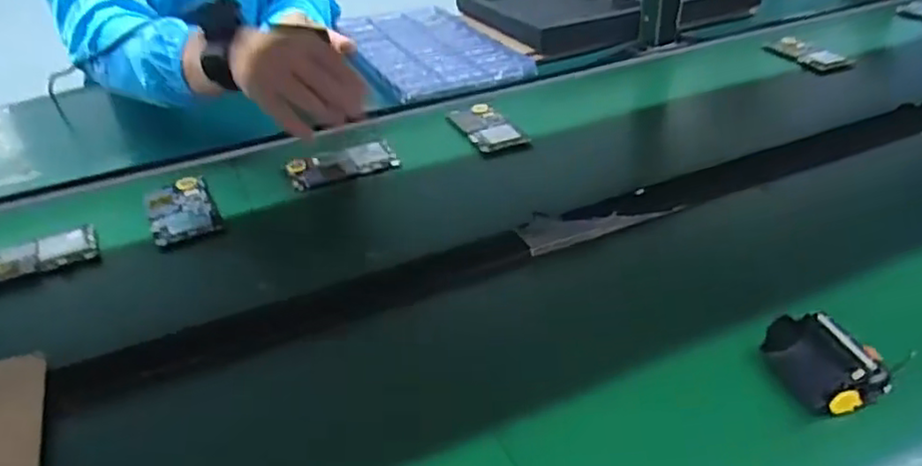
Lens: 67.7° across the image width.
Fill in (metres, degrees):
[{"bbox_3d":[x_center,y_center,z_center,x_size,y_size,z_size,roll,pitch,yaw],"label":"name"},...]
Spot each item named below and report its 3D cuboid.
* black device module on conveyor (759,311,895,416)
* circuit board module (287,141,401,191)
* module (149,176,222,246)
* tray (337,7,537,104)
[{"bbox_3d":[0.253,0.090,0.486,0.053,0.032,0.072,-10,36,-10],"label":"black device module on conveyor"},{"bbox_3d":[-0.134,-0.079,0.781,0.120,0.008,0.062,-19,38,-22],"label":"circuit board module"},{"bbox_3d":[-0.292,-0.026,0.719,0.063,0.007,0.116,-18,38,-21],"label":"module"},{"bbox_3d":[-0.053,-0.291,1.073,0.208,0.018,0.385,-15,37,-19],"label":"tray"}]

